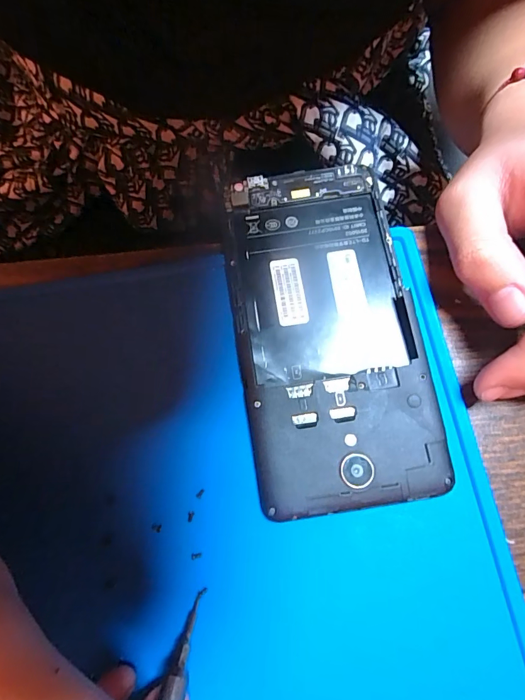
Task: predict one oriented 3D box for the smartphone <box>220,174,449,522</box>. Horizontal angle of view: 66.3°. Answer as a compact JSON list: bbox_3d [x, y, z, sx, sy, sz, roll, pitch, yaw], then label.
[{"bbox_3d":[0.025,-0.010,0.169,0.072,0.010,0.143,-9,75,-1],"label":"smartphone"}]

